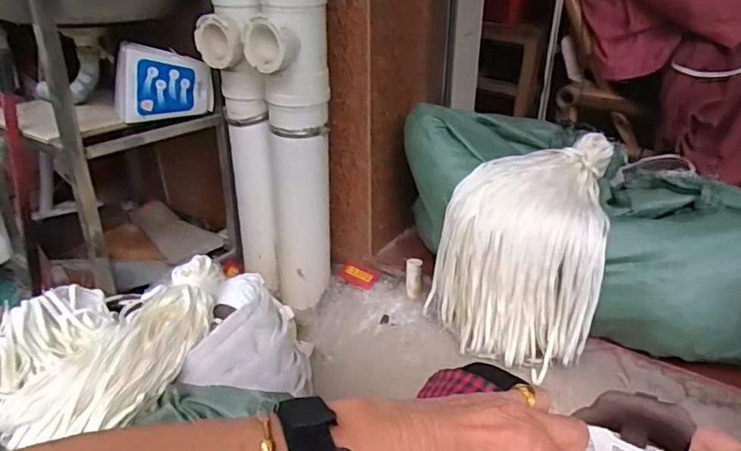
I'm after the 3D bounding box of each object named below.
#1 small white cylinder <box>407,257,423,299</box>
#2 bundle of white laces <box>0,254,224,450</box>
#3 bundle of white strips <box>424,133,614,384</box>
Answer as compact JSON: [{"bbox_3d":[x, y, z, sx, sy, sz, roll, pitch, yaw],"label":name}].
[{"bbox_3d":[0.090,0.108,1.141,0.031,0.080,0.028,2,1,3],"label":"small white cylinder"},{"bbox_3d":[-0.341,0.135,0.774,0.211,0.080,0.366,9,31,16],"label":"bundle of white laces"},{"bbox_3d":[0.292,0.032,1.015,0.269,0.292,0.318,18,34,28],"label":"bundle of white strips"}]

